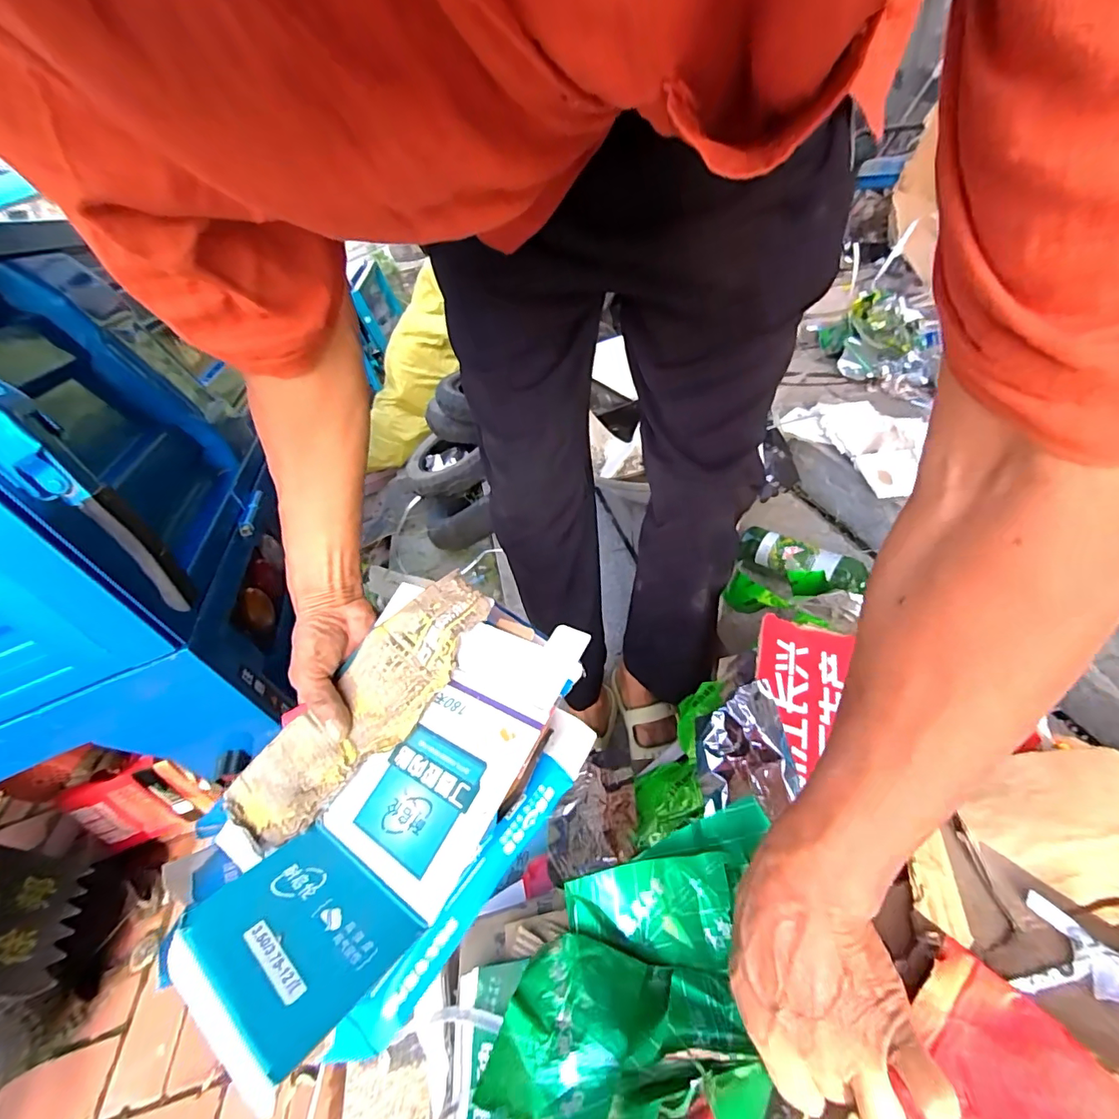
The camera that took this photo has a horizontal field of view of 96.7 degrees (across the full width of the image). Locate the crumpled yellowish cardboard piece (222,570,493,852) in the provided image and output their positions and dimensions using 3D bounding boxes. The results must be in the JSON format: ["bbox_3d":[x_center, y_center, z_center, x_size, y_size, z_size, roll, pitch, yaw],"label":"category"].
[{"bbox_3d":[-0.135,0.096,0.345,0.087,0.017,0.208,32,73,37],"label":"crumpled yellowish cardboard piece"}]

